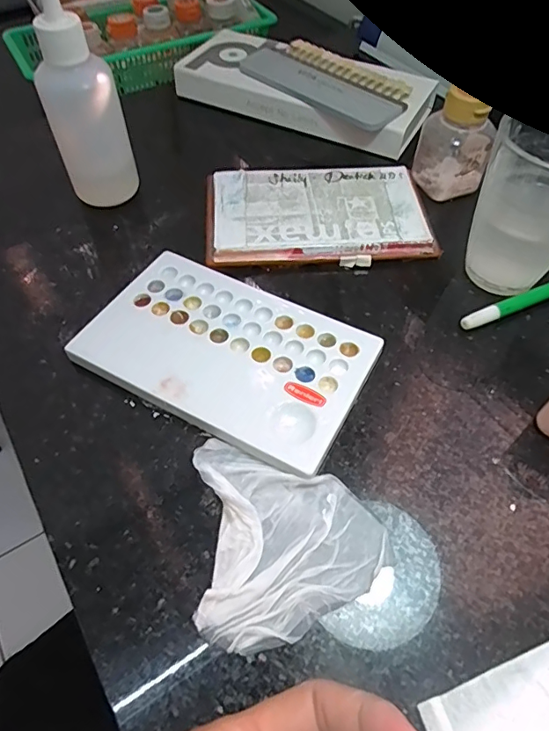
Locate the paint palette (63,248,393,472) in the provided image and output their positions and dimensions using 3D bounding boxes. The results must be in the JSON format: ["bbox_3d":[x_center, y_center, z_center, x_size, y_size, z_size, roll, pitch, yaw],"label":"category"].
[{"bbox_3d":[-0.026,-0.008,0.279,0.152,0.012,0.092,24,57,16],"label":"paint palette"}]

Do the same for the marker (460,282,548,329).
[{"bbox_3d":[0.177,-0.048,0.310,0.141,0.013,0.010,-21,57,-15],"label":"marker"}]

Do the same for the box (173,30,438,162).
[{"bbox_3d":[0.024,-0.240,0.433,0.217,0.035,0.087,26,58,17],"label":"box"}]

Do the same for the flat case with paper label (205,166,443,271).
[{"bbox_3d":[0.029,-0.105,0.346,0.150,0.015,0.089,-1,54,-2],"label":"flat case with paper label"}]

